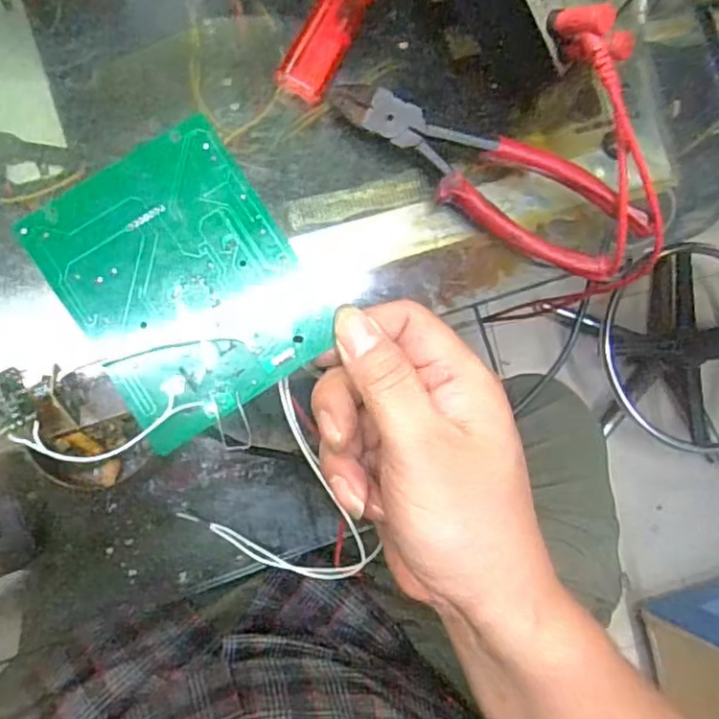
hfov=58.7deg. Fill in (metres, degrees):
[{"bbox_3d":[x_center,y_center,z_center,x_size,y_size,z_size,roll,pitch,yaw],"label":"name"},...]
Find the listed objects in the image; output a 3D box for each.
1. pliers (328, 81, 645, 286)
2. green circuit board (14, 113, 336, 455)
[{"bbox_3d":[0.059,-0.087,0.300,0.150,0.026,0.043,29,83,-6],"label":"pliers"},{"bbox_3d":[-0.073,-0.033,0.267,0.093,0.007,0.111,-32,92,-9],"label":"green circuit board"}]

